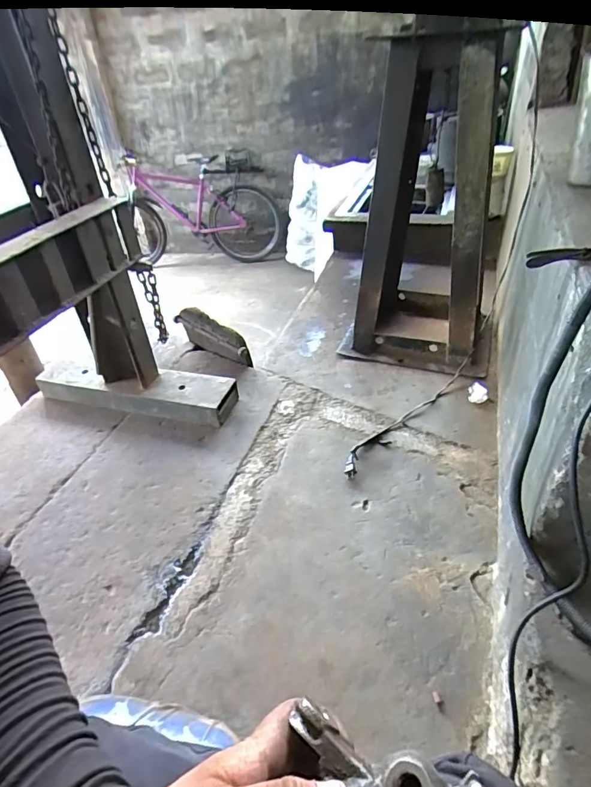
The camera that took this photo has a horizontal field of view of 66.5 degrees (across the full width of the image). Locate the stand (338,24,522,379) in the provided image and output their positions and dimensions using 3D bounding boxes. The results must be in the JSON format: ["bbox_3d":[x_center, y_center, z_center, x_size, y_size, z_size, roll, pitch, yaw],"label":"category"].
[{"bbox_3d":[0.367,-0.456,1.178,0.375,0.731,0.349,10,40,18],"label":"stand"}]

